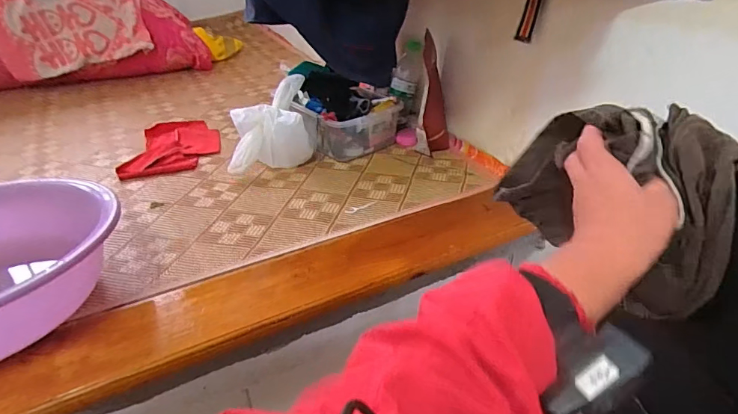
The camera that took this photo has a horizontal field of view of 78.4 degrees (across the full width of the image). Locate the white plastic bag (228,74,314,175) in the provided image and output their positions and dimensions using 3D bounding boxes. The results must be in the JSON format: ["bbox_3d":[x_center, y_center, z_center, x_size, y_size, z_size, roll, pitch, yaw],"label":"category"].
[{"bbox_3d":[-0.216,-0.175,0.985,0.177,0.150,0.153,-2,33,-4],"label":"white plastic bag"}]

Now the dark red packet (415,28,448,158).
[{"bbox_3d":[0.144,-0.229,0.973,0.067,0.240,0.161,7,33,10],"label":"dark red packet"}]

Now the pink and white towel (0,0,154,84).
[{"bbox_3d":[-0.991,-0.615,1.478,0.464,0.278,0.292,-17,36,-25],"label":"pink and white towel"}]

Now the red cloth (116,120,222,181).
[{"bbox_3d":[-0.452,-0.144,1.062,0.186,0.016,0.282,-3,33,-5],"label":"red cloth"}]

